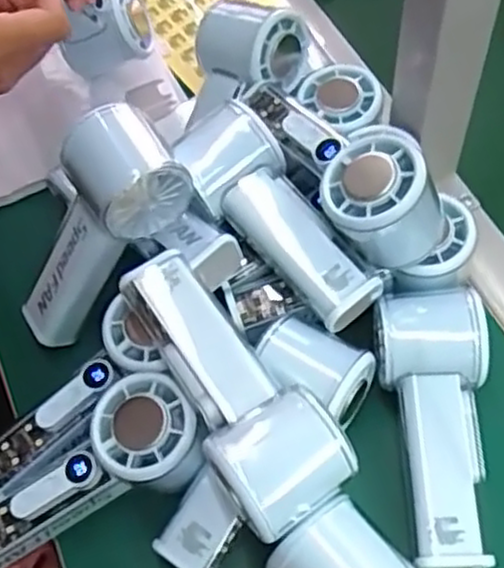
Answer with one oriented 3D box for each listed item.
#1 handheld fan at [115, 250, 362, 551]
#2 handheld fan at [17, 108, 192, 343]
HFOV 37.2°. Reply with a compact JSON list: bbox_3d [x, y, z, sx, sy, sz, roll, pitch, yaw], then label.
[{"bbox_3d":[-0.012,0.054,0.391,0.058,0.055,0.146,-30,61,-14],"label":"handheld fan"},{"bbox_3d":[-0.094,-0.026,0.440,0.055,0.147,0.052,-3,44,-51],"label":"handheld fan"}]

